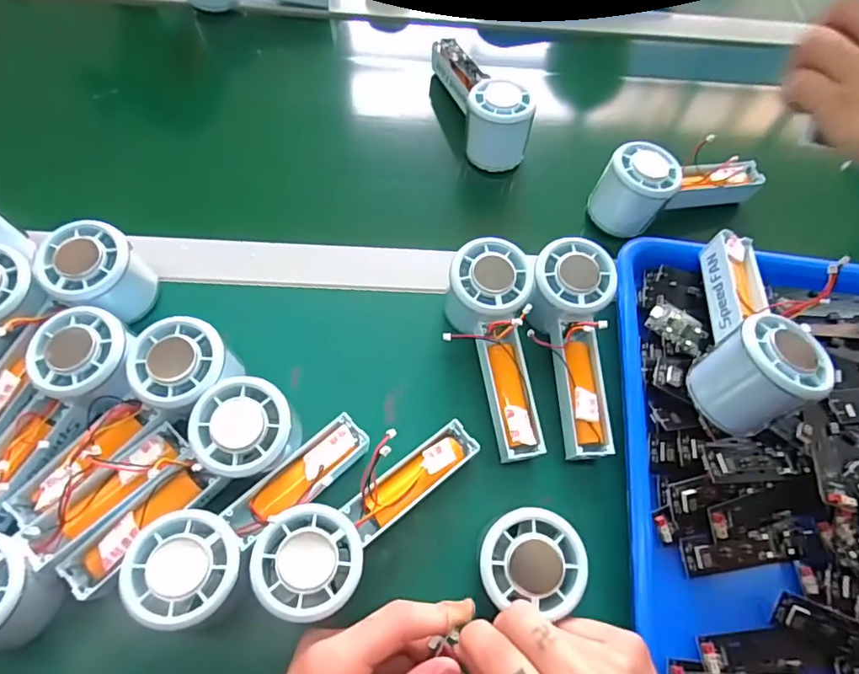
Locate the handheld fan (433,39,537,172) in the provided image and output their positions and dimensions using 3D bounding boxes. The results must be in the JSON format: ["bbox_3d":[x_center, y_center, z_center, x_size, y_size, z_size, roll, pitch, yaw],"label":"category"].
[{"bbox_3d":[0.047,-0.228,0.495,0.050,0.062,0.147,-12,64,-10],"label":"handheld fan"}]

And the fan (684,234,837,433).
[{"bbox_3d":[0.213,-0.009,0.352,0.058,0.074,0.149,21,64,7],"label":"fan"}]

